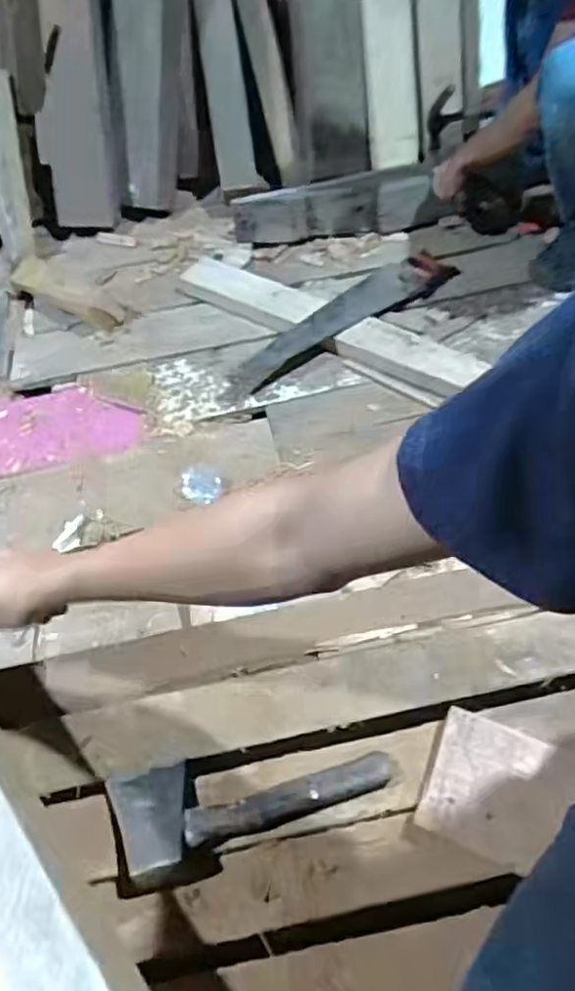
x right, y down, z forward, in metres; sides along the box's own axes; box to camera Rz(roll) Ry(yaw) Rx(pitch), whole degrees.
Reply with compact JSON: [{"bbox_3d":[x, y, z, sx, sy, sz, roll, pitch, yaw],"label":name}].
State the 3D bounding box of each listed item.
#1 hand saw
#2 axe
[{"bbox_3d":[0.105,-0.350,1.295,0.590,0.038,0.126,-37,57,-23],"label":"hand saw"},{"bbox_3d":[-0.034,0.287,0.646,0.273,0.040,0.102,-12,51,-5],"label":"axe"}]

